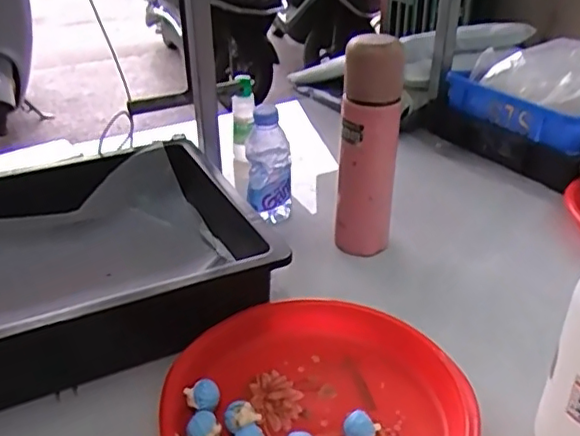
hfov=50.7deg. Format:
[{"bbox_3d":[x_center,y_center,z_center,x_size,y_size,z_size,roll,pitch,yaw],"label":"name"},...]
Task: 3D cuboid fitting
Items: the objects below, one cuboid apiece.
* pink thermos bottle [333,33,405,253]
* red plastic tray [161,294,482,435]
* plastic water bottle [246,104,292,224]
[{"bbox_3d":[0.091,-0.074,0.713,0.066,0.258,0.061,3,31,8],"label":"pink thermos bottle"},{"bbox_3d":[0.025,0.167,0.522,0.253,0.044,0.251,-25,38,-35],"label":"red plastic tray"},{"bbox_3d":[-0.027,-0.065,0.789,0.056,0.153,0.065,-3,30,-3],"label":"plastic water bottle"}]

